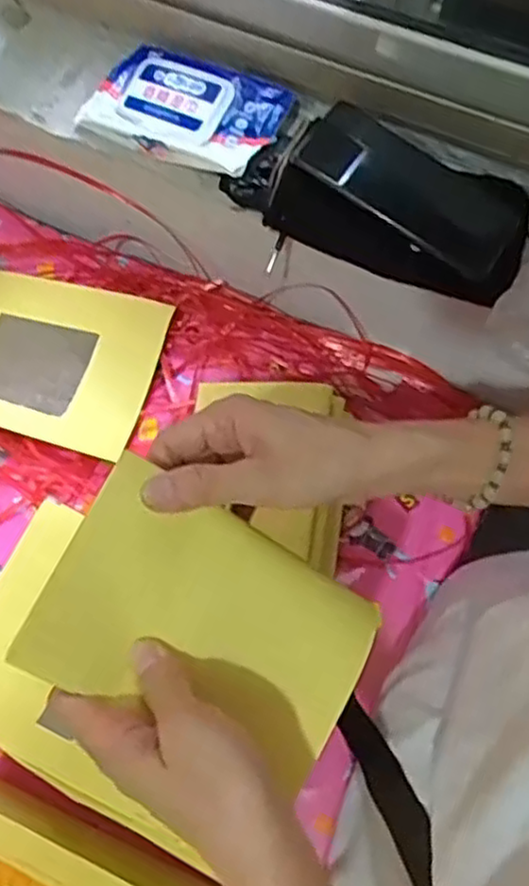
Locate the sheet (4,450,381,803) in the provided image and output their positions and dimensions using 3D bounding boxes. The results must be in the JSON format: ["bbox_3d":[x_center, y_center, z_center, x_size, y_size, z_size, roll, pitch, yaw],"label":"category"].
[{"bbox_3d":[-0.028,0.091,0.349,0.155,0.012,0.105,31,78,-4],"label":"sheet"}]

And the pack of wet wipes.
[{"bbox_3d":[-0.070,-0.284,0.596,0.172,0.039,0.091,29,71,13],"label":"pack of wet wipes"}]

